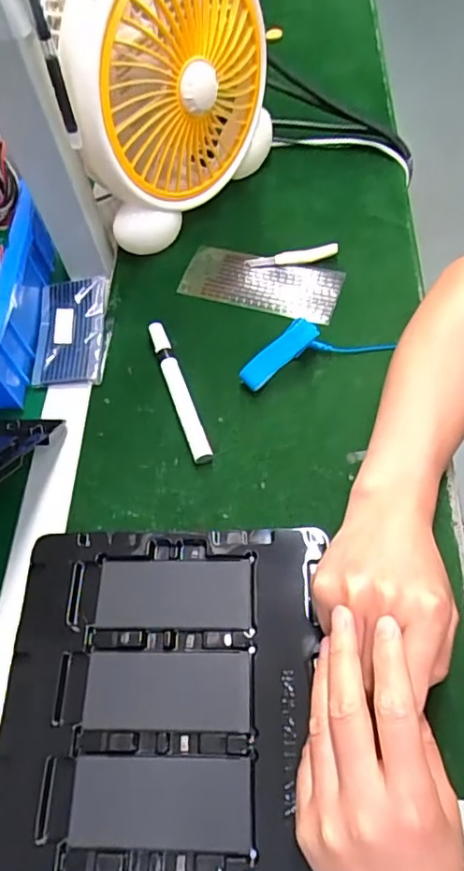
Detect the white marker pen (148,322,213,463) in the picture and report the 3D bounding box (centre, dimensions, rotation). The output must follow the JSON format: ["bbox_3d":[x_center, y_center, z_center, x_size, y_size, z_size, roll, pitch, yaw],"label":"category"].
[{"bbox_3d":[-0.045,-0.038,0.472,0.015,0.019,0.137,-20,61,-5],"label":"white marker pen"}]

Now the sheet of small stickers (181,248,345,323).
[{"bbox_3d":[0.029,-0.148,0.532,0.148,0.006,0.061,16,70,12],"label":"sheet of small stickers"}]

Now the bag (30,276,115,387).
[{"bbox_3d":[-0.149,-0.098,0.507,0.067,0.024,0.108,-3,61,4],"label":"bag"}]

